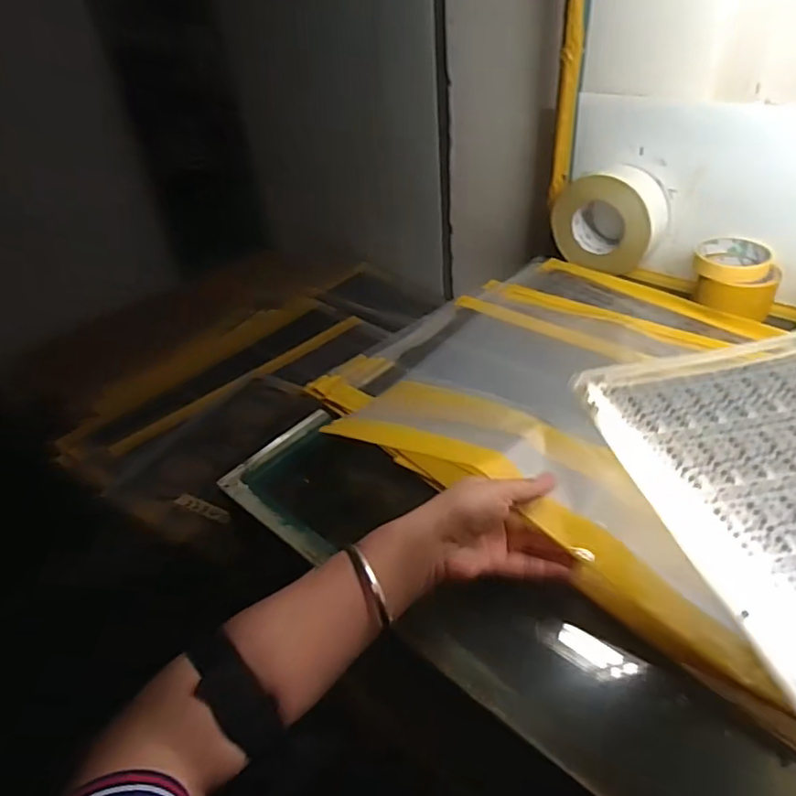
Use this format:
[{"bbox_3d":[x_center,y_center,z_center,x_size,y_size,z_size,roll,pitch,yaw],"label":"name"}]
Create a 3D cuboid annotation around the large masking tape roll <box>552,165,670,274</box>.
[{"bbox_3d":[0.292,-0.248,0.785,0.147,0.127,0.056,24,47,32],"label":"large masking tape roll"}]

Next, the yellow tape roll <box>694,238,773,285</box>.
[{"bbox_3d":[0.412,-0.172,0.694,0.084,0.023,0.084,-3,38,3],"label":"yellow tape roll"}]

